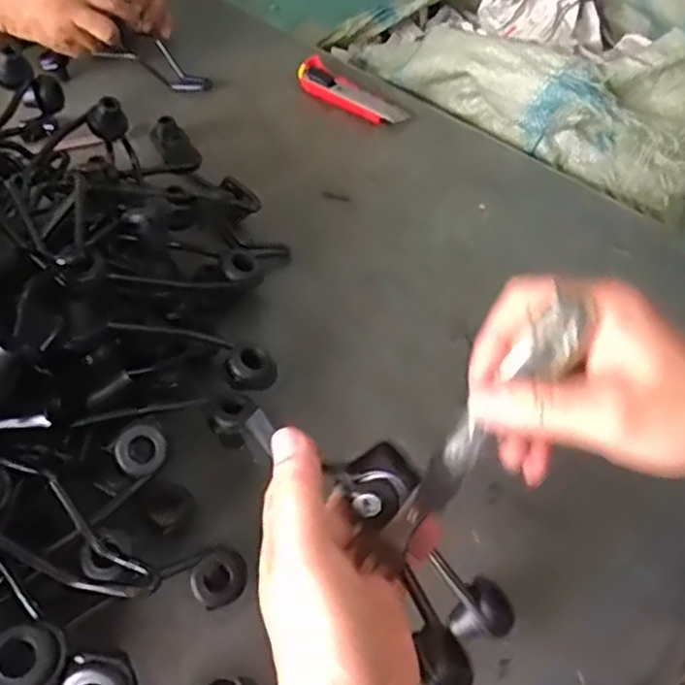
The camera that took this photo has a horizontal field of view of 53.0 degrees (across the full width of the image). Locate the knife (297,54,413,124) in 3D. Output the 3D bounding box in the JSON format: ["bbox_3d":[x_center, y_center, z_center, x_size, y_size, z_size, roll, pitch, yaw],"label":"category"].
[{"bbox_3d":[0.004,-0.275,0.762,0.049,0.020,0.155,-35,59,-25],"label":"knife"}]

